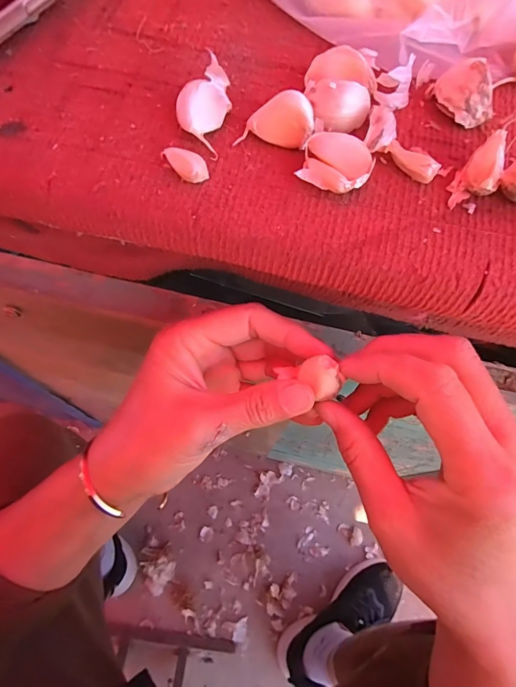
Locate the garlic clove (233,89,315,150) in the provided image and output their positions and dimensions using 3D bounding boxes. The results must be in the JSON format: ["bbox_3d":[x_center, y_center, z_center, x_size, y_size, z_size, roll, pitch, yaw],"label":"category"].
[{"bbox_3d":[0.009,-0.107,0.187,0.035,0.018,0.018,8,70,1],"label":"garlic clove"}]

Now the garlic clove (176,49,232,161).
[{"bbox_3d":[-0.027,-0.113,0.184,0.022,0.026,0.036,8,70,1],"label":"garlic clove"}]

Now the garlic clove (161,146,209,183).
[{"bbox_3d":[-0.035,-0.085,0.183,0.024,0.008,0.011,33,72,10],"label":"garlic clove"}]

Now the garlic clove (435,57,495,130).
[{"bbox_3d":[0.105,-0.125,0.196,0.030,0.022,0.021,27,71,8],"label":"garlic clove"}]

